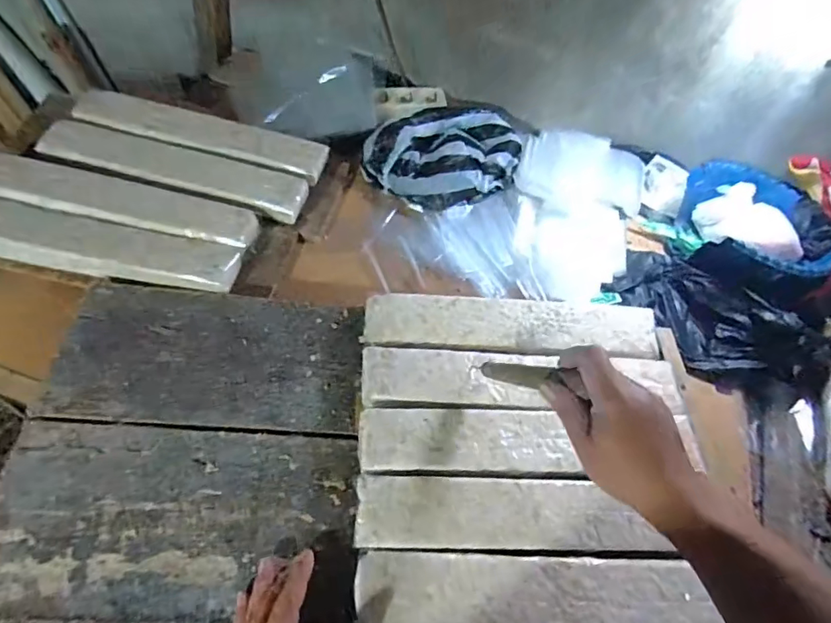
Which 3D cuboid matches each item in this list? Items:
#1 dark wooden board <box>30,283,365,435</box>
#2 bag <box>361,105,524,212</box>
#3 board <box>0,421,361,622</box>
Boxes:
[{"bbox_3d":[-0.225,0.049,0.575,0.320,0.011,0.167,5,55,-6],"label":"dark wooden board"},{"bbox_3d":[0.053,-0.255,0.791,0.253,0.074,0.177,-33,64,-19],"label":"bag"},{"bbox_3d":[-0.224,0.193,0.467,0.330,0.029,0.167,1,58,0],"label":"board"}]

